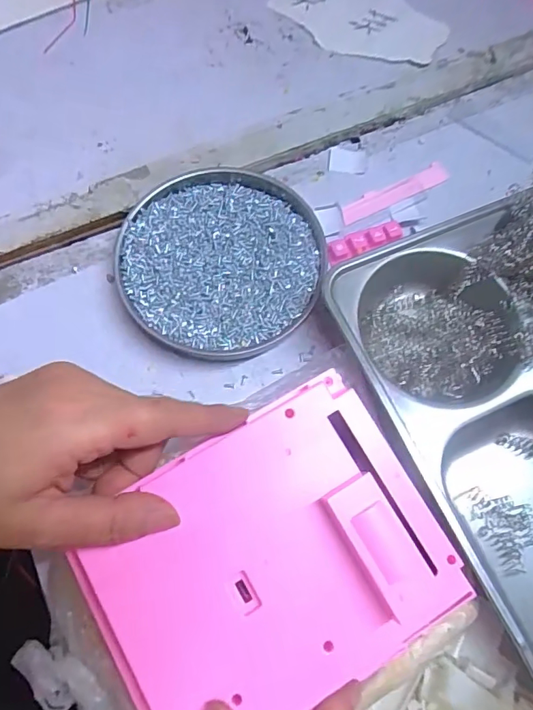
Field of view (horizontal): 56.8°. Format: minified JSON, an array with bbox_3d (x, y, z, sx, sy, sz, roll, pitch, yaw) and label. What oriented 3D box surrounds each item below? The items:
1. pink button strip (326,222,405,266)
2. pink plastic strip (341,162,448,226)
[{"bbox_3d":[0.069,-0.081,0.350,0.057,0.005,0.018,-22,72,-10],"label":"pink button strip"},{"bbox_3d":[0.096,-0.122,0.367,0.092,0.004,0.017,-26,73,-11],"label":"pink plastic strip"}]

